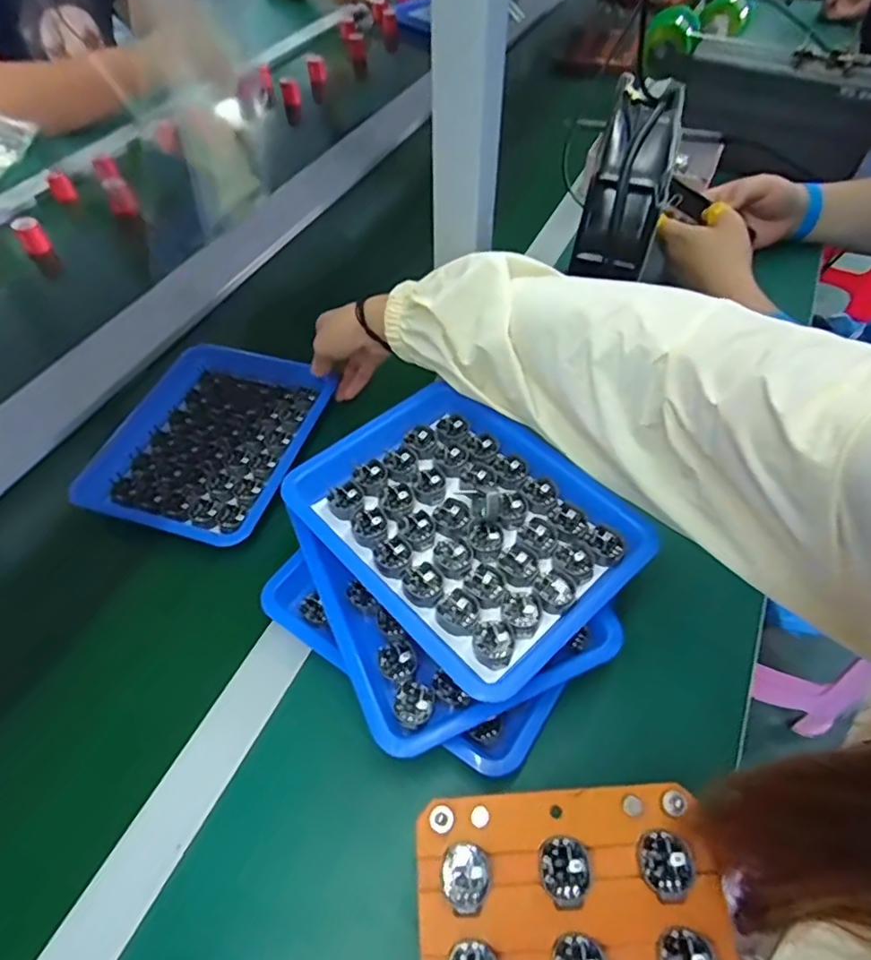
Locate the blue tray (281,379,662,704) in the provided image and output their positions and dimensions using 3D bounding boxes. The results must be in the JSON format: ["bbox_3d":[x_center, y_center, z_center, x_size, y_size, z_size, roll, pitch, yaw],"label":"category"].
[{"bbox_3d":[0.020,0.027,0.420,0.174,0.031,0.216,-39,60,-21],"label":"blue tray"}]

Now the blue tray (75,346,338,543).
[{"bbox_3d":[-0.217,-0.043,0.564,0.180,0.020,0.211,14,53,14],"label":"blue tray"}]

